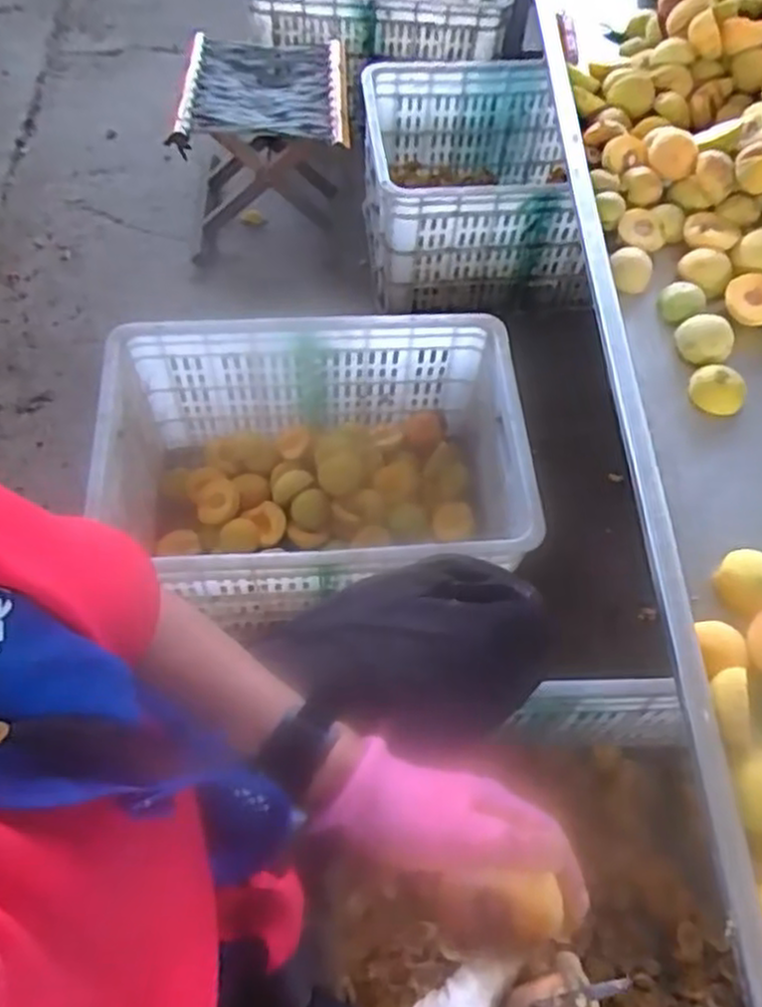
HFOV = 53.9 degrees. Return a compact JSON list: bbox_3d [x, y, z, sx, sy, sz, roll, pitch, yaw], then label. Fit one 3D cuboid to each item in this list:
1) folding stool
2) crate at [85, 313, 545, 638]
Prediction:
[{"bbox_3d":[-0.208,-0.662,1.395,0.284,0.255,0.323,0,61,-3],"label":"folding stool"},{"bbox_3d":[-0.083,-0.042,1.028,0.521,0.234,0.345,-1,61,-3],"label":"crate"}]

